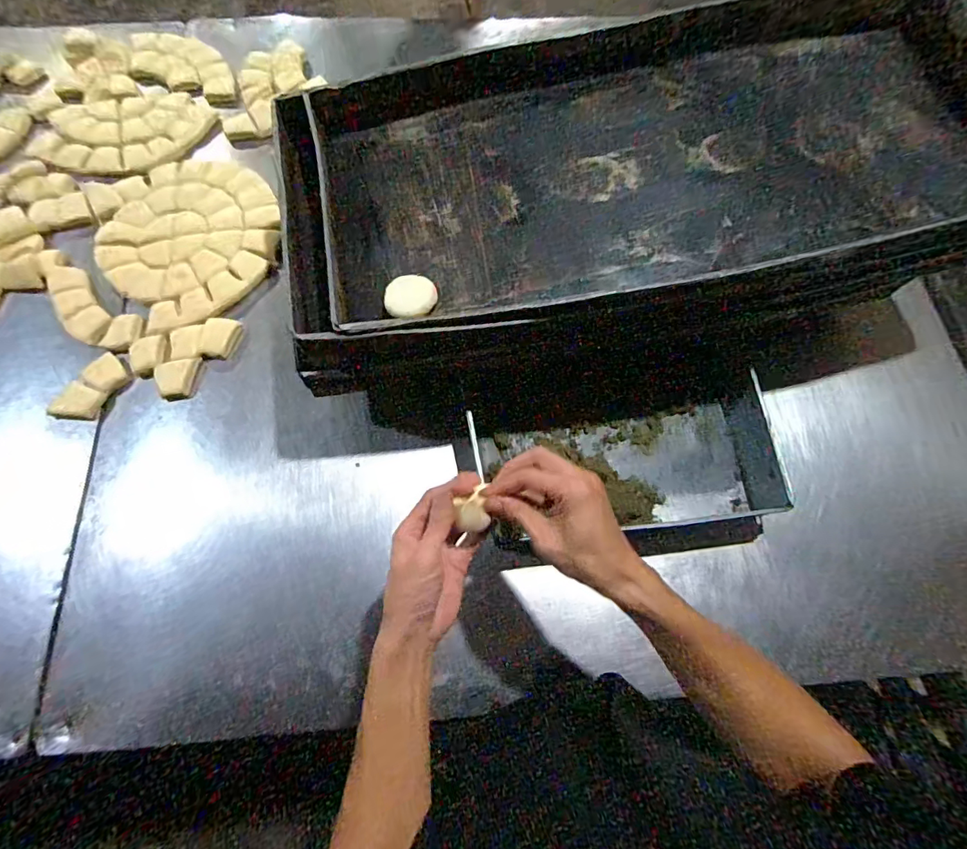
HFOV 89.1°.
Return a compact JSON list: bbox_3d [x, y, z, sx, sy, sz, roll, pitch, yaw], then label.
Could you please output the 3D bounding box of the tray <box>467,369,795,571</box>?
[{"bbox_3d":[0.186,0.052,0.634,0.388,0.068,0.223,-7,73,-3],"label":"tray"}]

